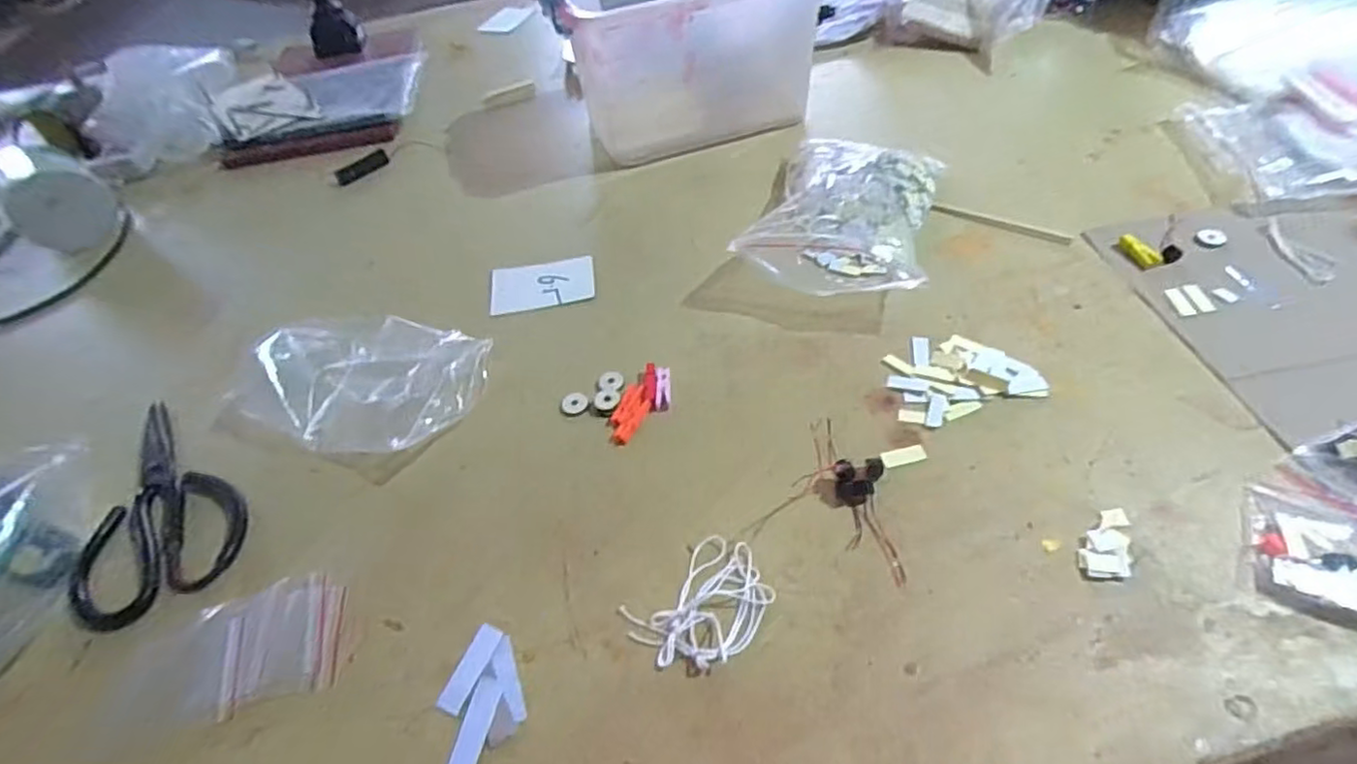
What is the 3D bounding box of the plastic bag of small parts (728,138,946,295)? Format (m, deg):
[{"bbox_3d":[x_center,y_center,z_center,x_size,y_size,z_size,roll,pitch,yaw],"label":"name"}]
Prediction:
[{"bbox_3d":[0.145,-0.151,0.580,0.145,0.043,0.178,16,52,20],"label":"plastic bag of small parts"}]

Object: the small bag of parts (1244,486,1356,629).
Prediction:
[{"bbox_3d":[0.349,0.093,0.361,0.062,0.011,0.073,20,54,23],"label":"small bag of parts"}]

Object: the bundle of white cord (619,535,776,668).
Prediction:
[{"bbox_3d":[0.016,0.127,0.377,0.080,0.008,0.061,-37,54,-24],"label":"bundle of white cord"}]

